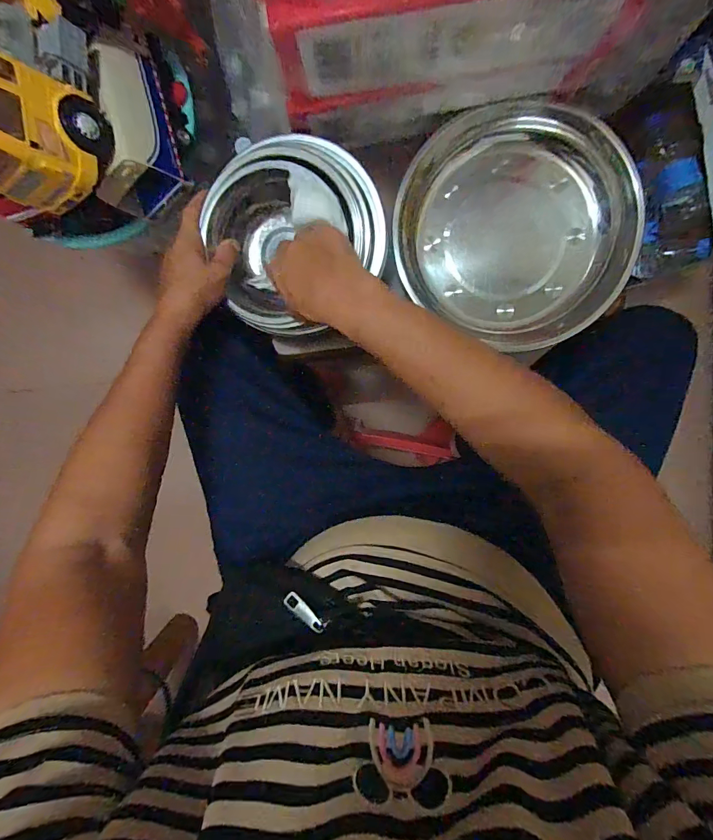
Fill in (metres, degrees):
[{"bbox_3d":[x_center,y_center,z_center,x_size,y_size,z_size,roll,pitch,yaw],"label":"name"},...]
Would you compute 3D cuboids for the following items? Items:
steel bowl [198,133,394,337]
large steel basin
[{"bbox_3d":[-0.064,-0.189,0.411,0.186,0.061,0.167,-38,93,8],"label":"steel bowl"},{"bbox_3d":[0.183,-0.220,0.472,0.268,0.071,0.237,29,98,0],"label":"large steel basin"}]

